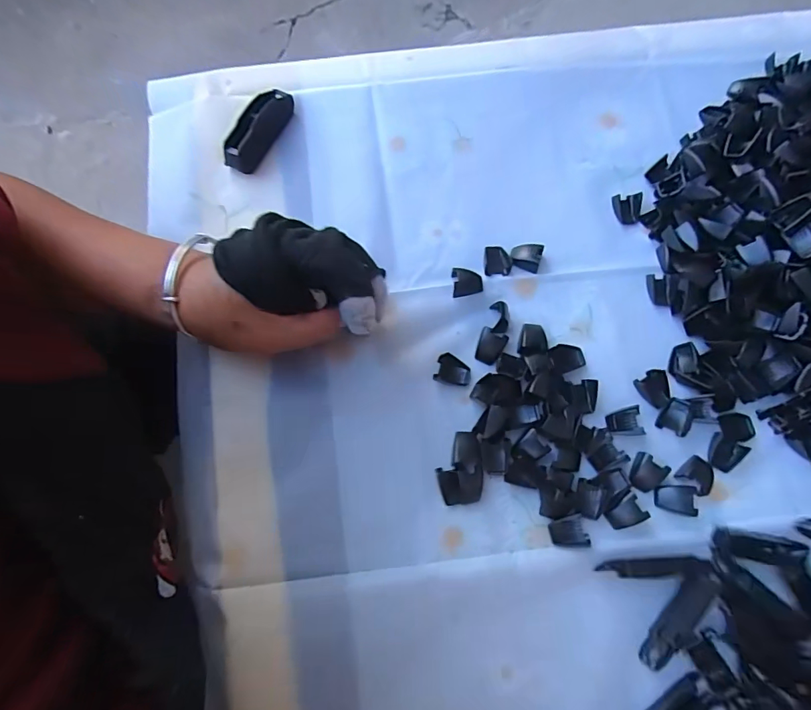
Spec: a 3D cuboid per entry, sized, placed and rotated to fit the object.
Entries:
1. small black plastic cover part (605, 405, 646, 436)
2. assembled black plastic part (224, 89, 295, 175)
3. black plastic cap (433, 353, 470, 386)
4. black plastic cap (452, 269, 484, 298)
[{"bbox_3d":[0.145,0.045,0.300,0.024,0.006,0.019,-10,74,-4],"label":"small black plastic cover part"},{"bbox_3d":[-0.110,-0.175,0.350,0.022,0.024,0.076,23,75,6],"label":"assembled black plastic part"},{"bbox_3d":[0.033,0.011,0.307,0.024,0.004,0.019,15,74,3],"label":"black plastic cap"},{"bbox_3d":[0.044,-0.051,0.324,0.021,0.007,0.020,-3,74,-2],"label":"black plastic cap"}]

